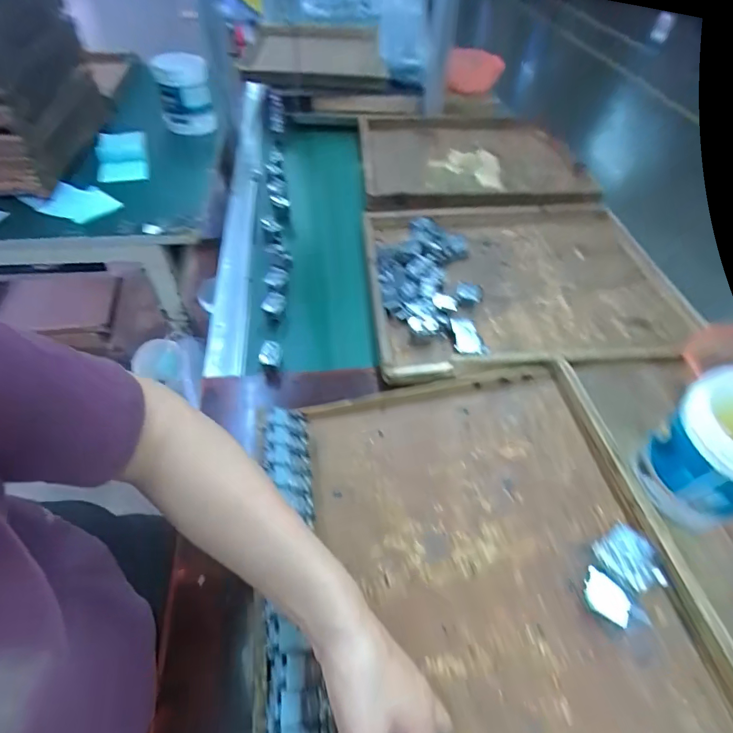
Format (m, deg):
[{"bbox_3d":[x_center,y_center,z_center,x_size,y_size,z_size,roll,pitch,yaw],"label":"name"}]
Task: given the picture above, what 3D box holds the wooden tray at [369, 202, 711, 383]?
[{"bbox_3d":[0.255,-0.148,0.713,0.496,0.077,0.390,-2,50,-4],"label":"wooden tray"}]

